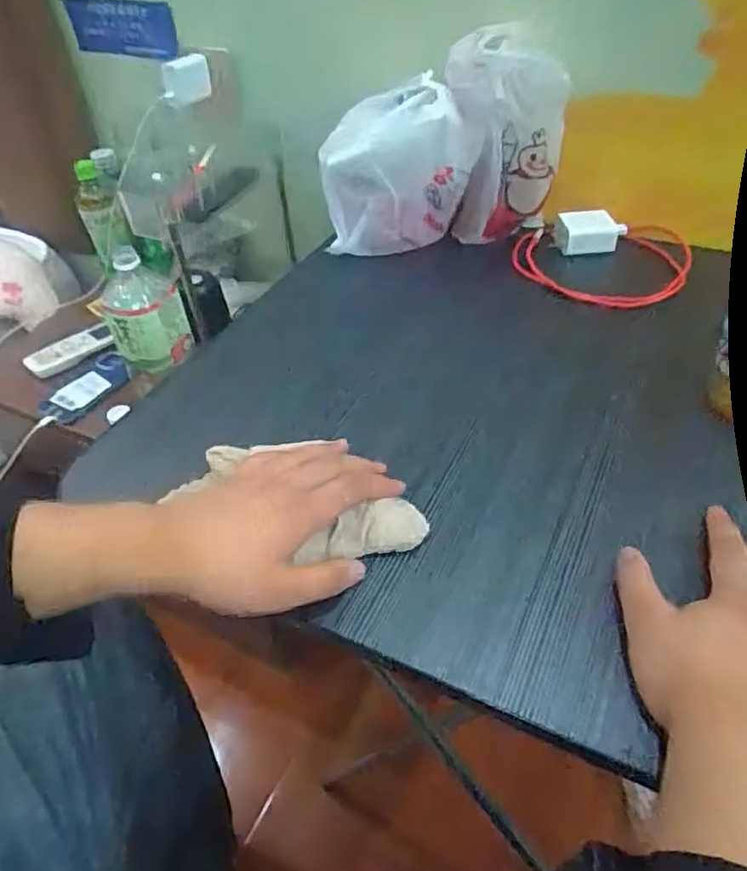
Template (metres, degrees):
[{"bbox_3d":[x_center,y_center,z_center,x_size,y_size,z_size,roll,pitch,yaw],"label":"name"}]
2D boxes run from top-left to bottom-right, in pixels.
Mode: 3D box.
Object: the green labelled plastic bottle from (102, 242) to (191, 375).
[{"bbox_3d":[-0.281,-0.155,0.764,0.084,0.141,0.072,-18,45,-13],"label":"green labelled plastic bottle"}]

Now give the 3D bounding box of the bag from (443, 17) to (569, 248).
[{"bbox_3d":[0.137,-0.309,0.663,0.113,0.195,0.058,3,44,8],"label":"bag"}]

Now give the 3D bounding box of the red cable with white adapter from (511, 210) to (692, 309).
[{"bbox_3d":[0.243,-0.194,0.673,0.180,0.030,0.157,9,46,14],"label":"red cable with white adapter"}]

